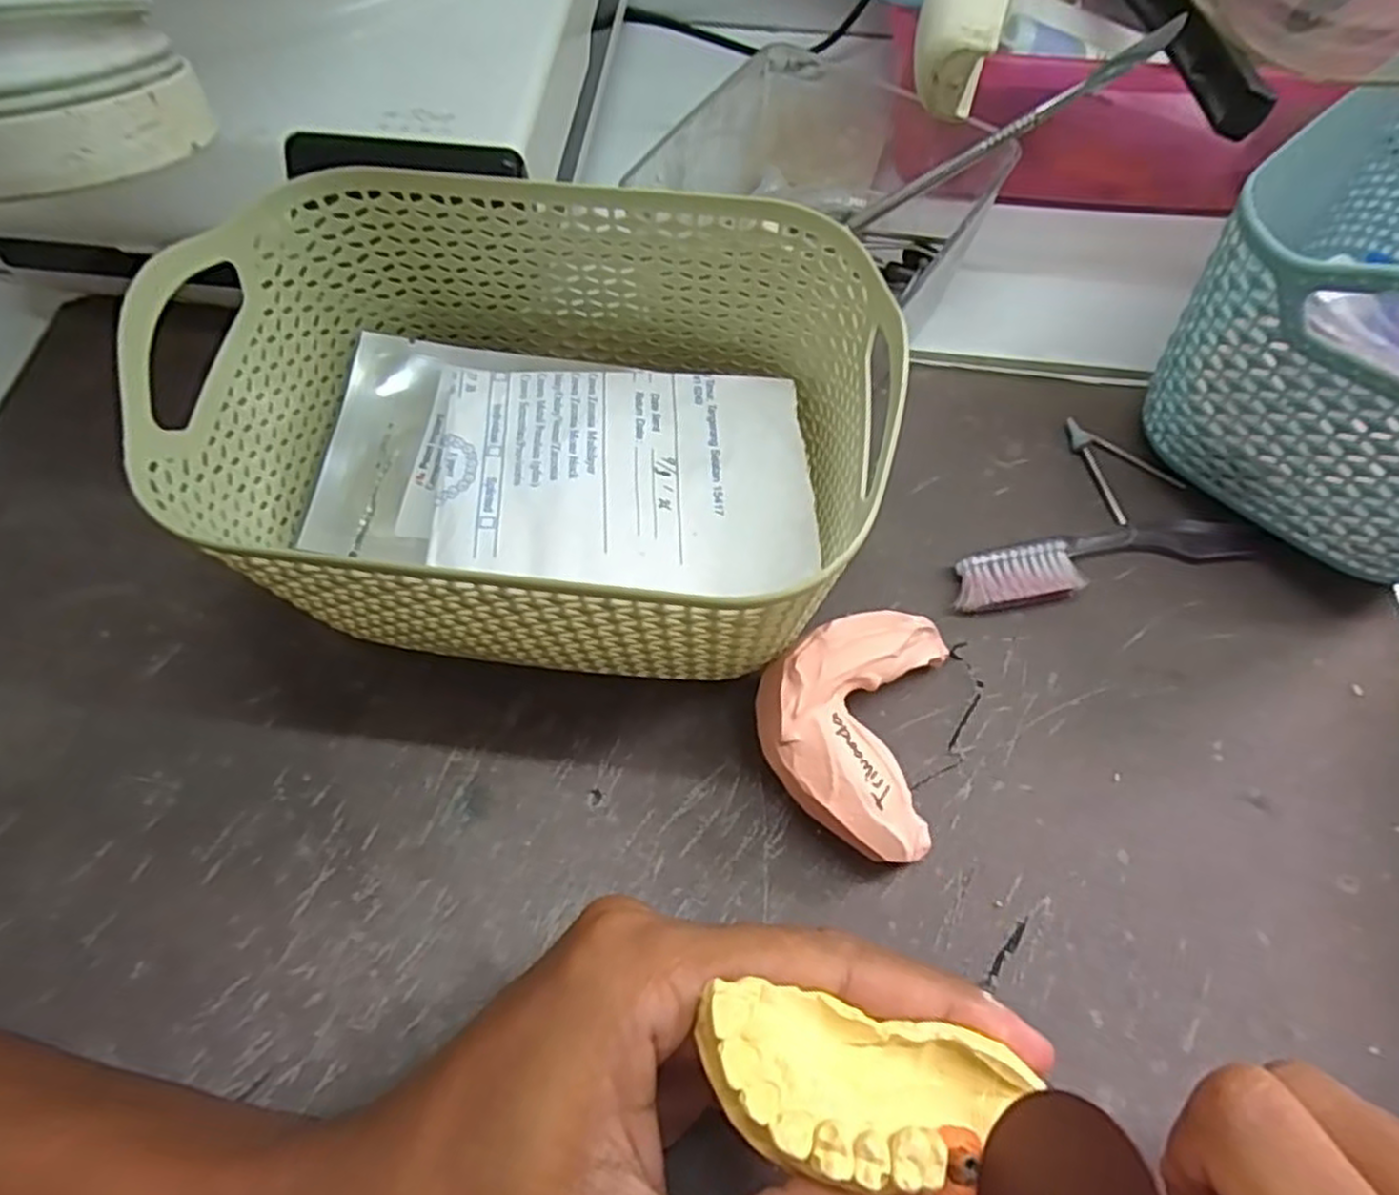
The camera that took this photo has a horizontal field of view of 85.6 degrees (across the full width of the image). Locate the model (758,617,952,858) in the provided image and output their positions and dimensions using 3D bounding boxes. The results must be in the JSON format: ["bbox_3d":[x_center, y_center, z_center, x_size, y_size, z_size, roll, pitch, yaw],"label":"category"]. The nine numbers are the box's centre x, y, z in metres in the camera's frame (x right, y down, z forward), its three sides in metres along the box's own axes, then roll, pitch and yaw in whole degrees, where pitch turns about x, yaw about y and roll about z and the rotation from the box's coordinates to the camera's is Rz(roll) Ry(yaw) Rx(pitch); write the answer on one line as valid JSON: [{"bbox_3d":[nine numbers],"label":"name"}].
[{"bbox_3d":[0.042,0.036,0.210,0.051,0.034,0.066,9,67,3],"label":"model"}]

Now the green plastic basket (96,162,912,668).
[{"bbox_3d":[-0.038,-0.041,0.213,0.173,0.083,0.114,6,67,2],"label":"green plastic basket"}]

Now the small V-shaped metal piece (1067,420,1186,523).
[{"bbox_3d":[0.142,-0.047,0.258,0.027,0.004,0.040,-28,70,-12],"label":"small V-shaped metal piece"}]

